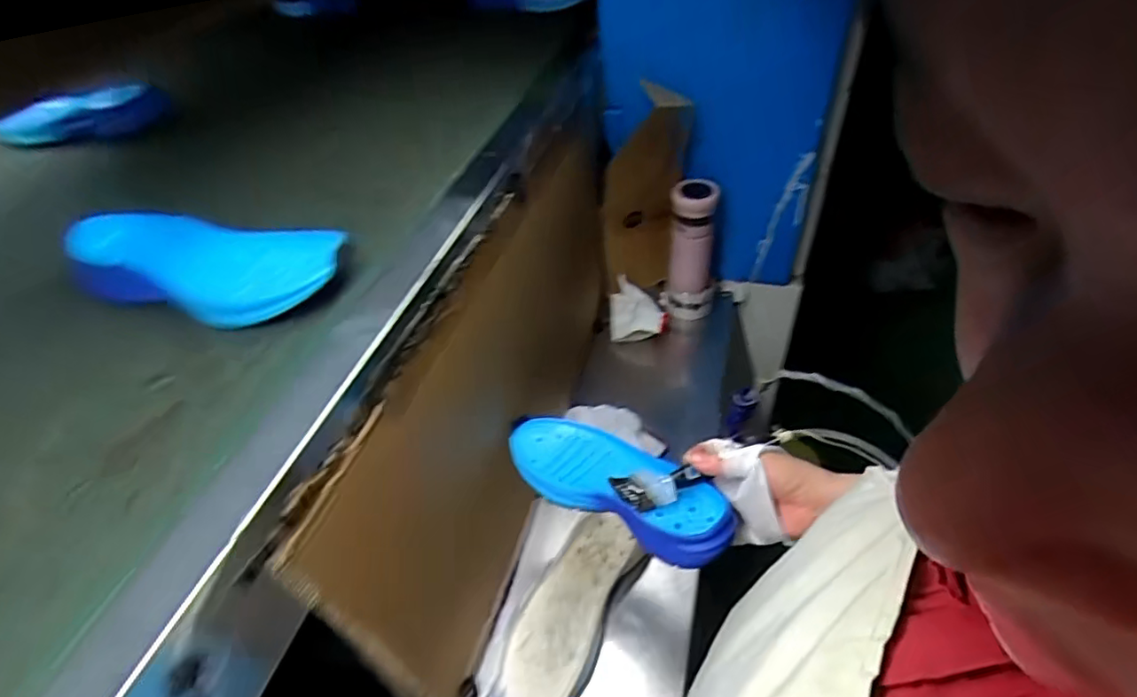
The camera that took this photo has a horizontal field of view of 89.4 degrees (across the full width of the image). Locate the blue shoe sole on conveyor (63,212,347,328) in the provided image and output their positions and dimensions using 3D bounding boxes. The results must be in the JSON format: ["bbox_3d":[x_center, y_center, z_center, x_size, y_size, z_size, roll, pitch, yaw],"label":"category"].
[{"bbox_3d":[-0.265,-0.066,0.437,0.203,0.057,0.088,7,45,14],"label":"blue shoe sole on conveyor"}]

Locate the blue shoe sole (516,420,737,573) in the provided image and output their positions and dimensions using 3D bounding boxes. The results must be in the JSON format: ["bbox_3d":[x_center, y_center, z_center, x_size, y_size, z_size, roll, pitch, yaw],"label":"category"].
[{"bbox_3d":[0.042,0.126,0.542,0.233,0.030,0.085,21,49,38],"label":"blue shoe sole"}]

